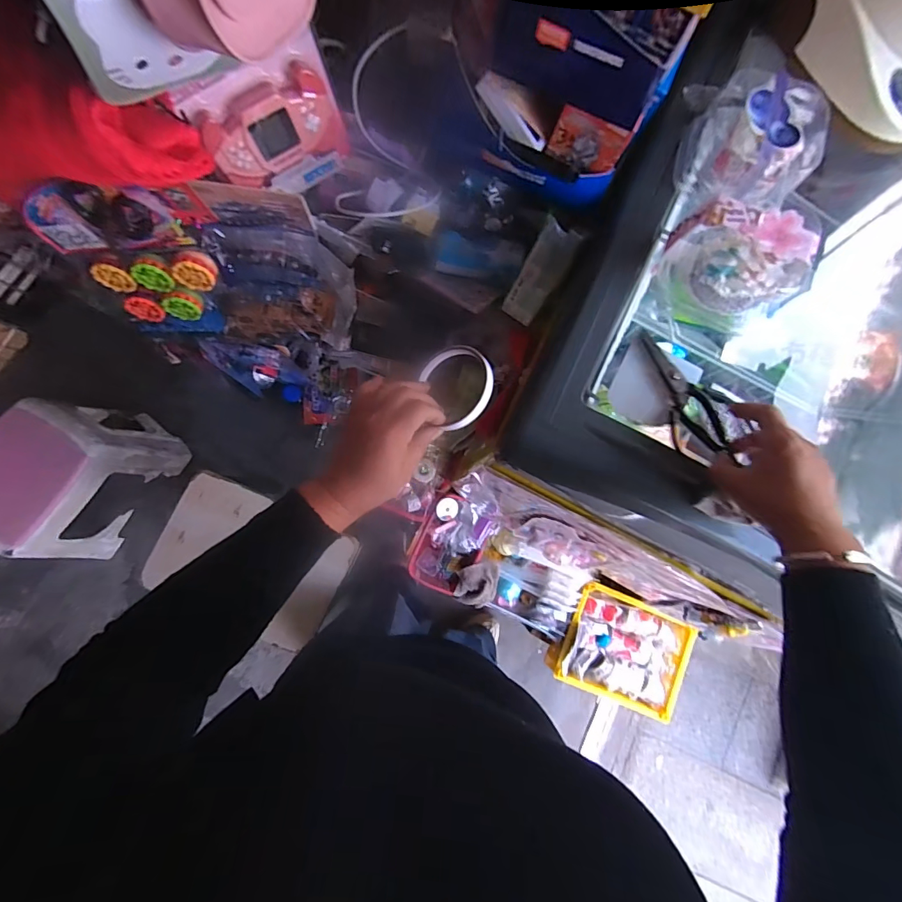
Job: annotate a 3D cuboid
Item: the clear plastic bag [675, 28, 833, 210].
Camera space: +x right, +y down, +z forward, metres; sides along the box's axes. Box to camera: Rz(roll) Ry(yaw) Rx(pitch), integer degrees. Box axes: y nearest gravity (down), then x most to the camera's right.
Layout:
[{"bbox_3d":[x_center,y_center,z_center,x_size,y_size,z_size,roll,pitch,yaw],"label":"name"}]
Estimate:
[{"bbox_3d":[0.325,-0.339,0.475,0.119,0.077,0.148,7,83,-5],"label":"clear plastic bag"}]

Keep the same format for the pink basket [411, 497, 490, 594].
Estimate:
[{"bbox_3d":[0.000,0.214,1.024,0.145,0.079,0.213,24,82,-2],"label":"pink basket"}]

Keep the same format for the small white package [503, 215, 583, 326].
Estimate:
[{"bbox_3d":[0.114,-0.228,0.572,0.049,0.125,0.019,30,40,-2],"label":"small white package"}]

